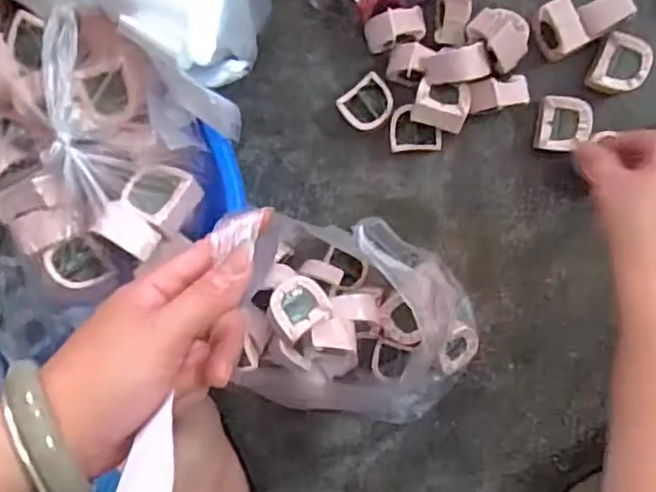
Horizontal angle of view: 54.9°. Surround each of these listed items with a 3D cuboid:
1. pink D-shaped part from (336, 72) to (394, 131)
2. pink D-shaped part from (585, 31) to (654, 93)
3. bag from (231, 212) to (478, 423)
[{"bbox_3d":[0.038,-0.129,0.587,0.047,0.031,0.042,-37,90,10],"label":"pink D-shaped part"},{"bbox_3d":[0.254,-0.156,0.551,0.042,0.034,0.052,27,99,4],"label":"pink D-shaped part"},{"bbox_3d":[0.030,0.071,0.551,0.196,0.138,0.155,23,98,5],"label":"bag"}]

